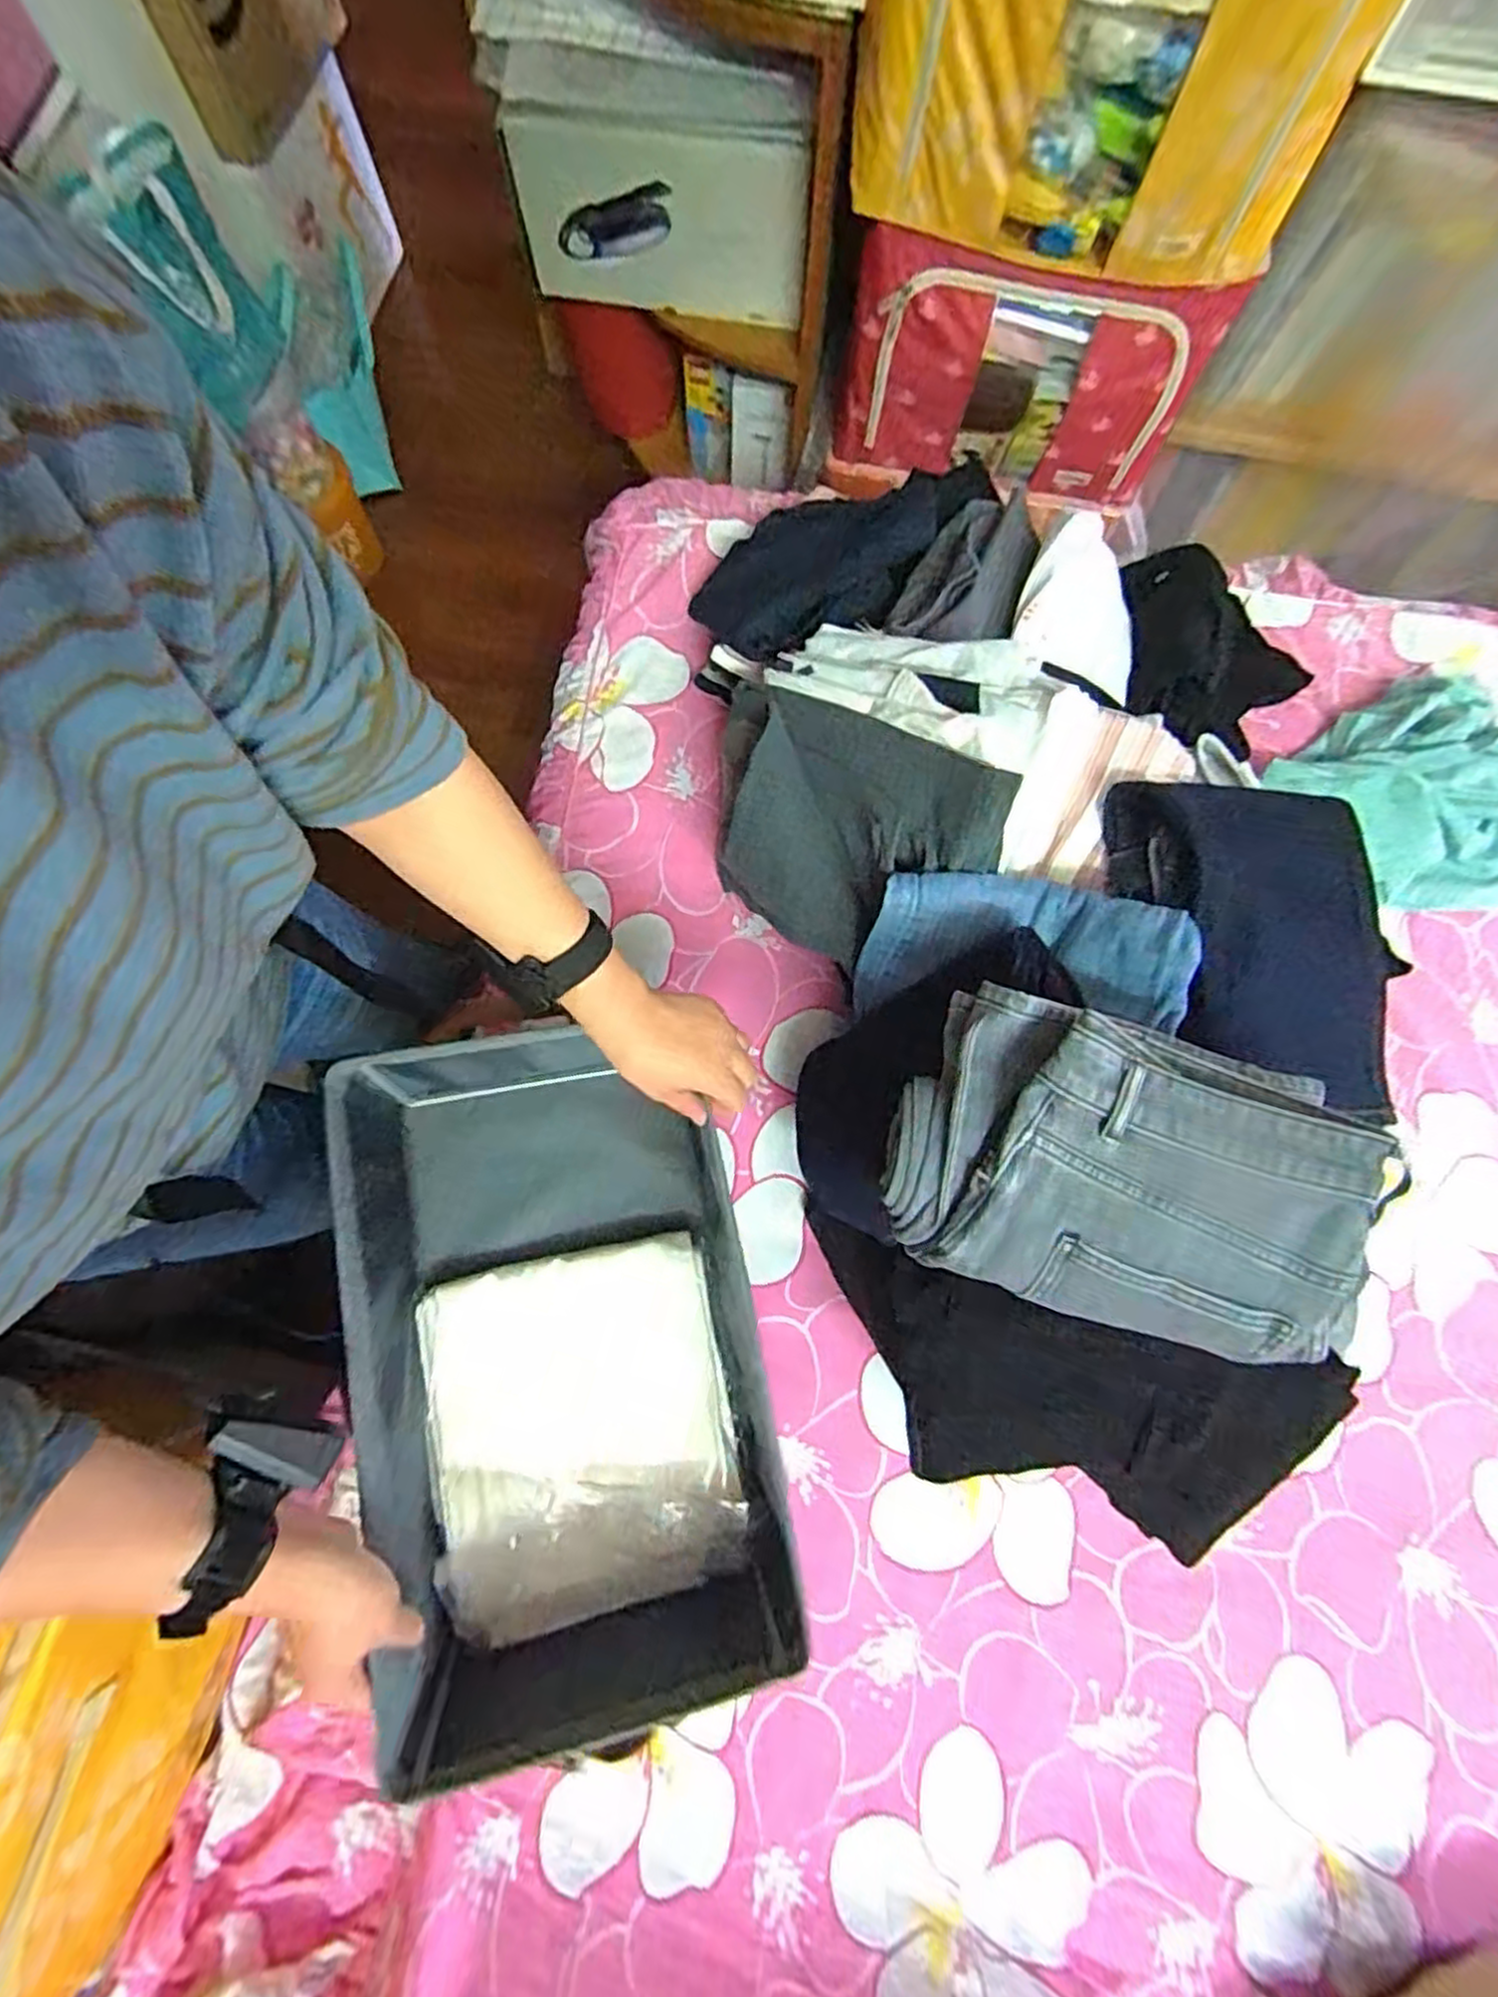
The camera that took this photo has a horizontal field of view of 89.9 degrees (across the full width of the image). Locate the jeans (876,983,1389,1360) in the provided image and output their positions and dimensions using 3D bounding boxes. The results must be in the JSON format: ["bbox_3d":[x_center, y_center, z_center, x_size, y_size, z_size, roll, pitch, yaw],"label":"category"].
[{"bbox_3d":[0.233,0.109,0.466,0.273,0.073,0.182,19,78,3],"label":"jeans"}]

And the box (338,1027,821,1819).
[{"bbox_3d":[-0.152,0.274,0.621,0.273,0.204,0.482,-14,78,-4],"label":"box"}]

